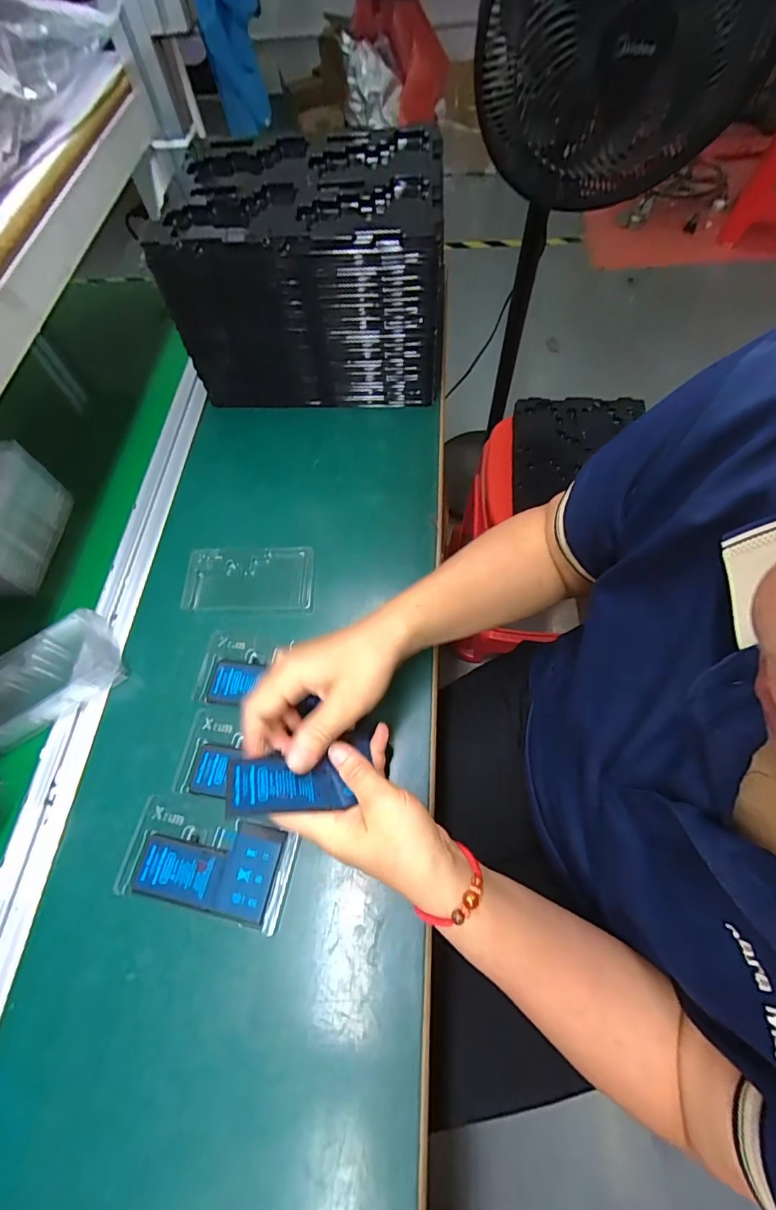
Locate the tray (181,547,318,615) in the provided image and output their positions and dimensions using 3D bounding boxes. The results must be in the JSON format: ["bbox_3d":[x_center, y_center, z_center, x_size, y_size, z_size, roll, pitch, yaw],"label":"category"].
[{"bbox_3d":[-0.140,-0.025,0.479,0.127,0.010,0.070,-1,70,-4],"label":"tray"}]

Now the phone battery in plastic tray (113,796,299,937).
[{"bbox_3d":[-0.138,0.199,0.369,0.129,0.013,0.069,10,65,8],"label":"phone battery in plastic tray"}]

